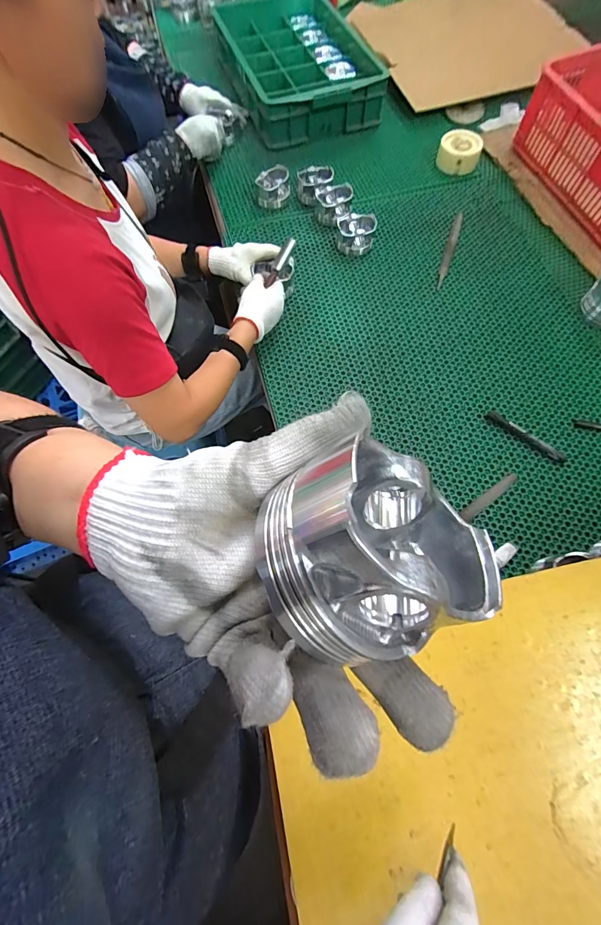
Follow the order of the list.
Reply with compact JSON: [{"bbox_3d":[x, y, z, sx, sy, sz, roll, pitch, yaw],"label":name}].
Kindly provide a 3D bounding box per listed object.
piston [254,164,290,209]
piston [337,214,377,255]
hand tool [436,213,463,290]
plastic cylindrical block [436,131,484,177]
[{"bbox_3d":[-0.064,-0.646,0.887,0.075,0.057,0.082,-6,69,-2],"label":"piston"},{"bbox_3d":[0.120,-0.495,0.818,0.078,0.050,0.078,2,69,1],"label":"piston"},{"bbox_3d":[0.325,-0.467,0.820,0.020,0.008,0.230,18,70,7],"label":"hand tool"},{"bbox_3d":[0.381,-0.745,0.906,0.096,0.051,0.090,0,69,0],"label":"plastic cylindrical block"}]

